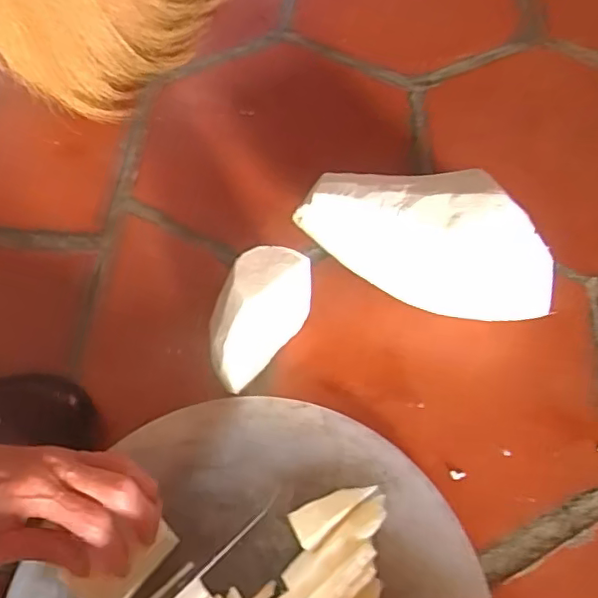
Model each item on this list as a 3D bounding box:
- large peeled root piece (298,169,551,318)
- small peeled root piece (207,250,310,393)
[{"bbox_3d":[0.096,-0.041,0.439,0.185,0.106,0.072,27,66,15],"label":"large peeled root piece"},{"bbox_3d":[-0.033,0.012,0.424,0.037,0.090,0.090,38,69,19],"label":"small peeled root piece"}]

